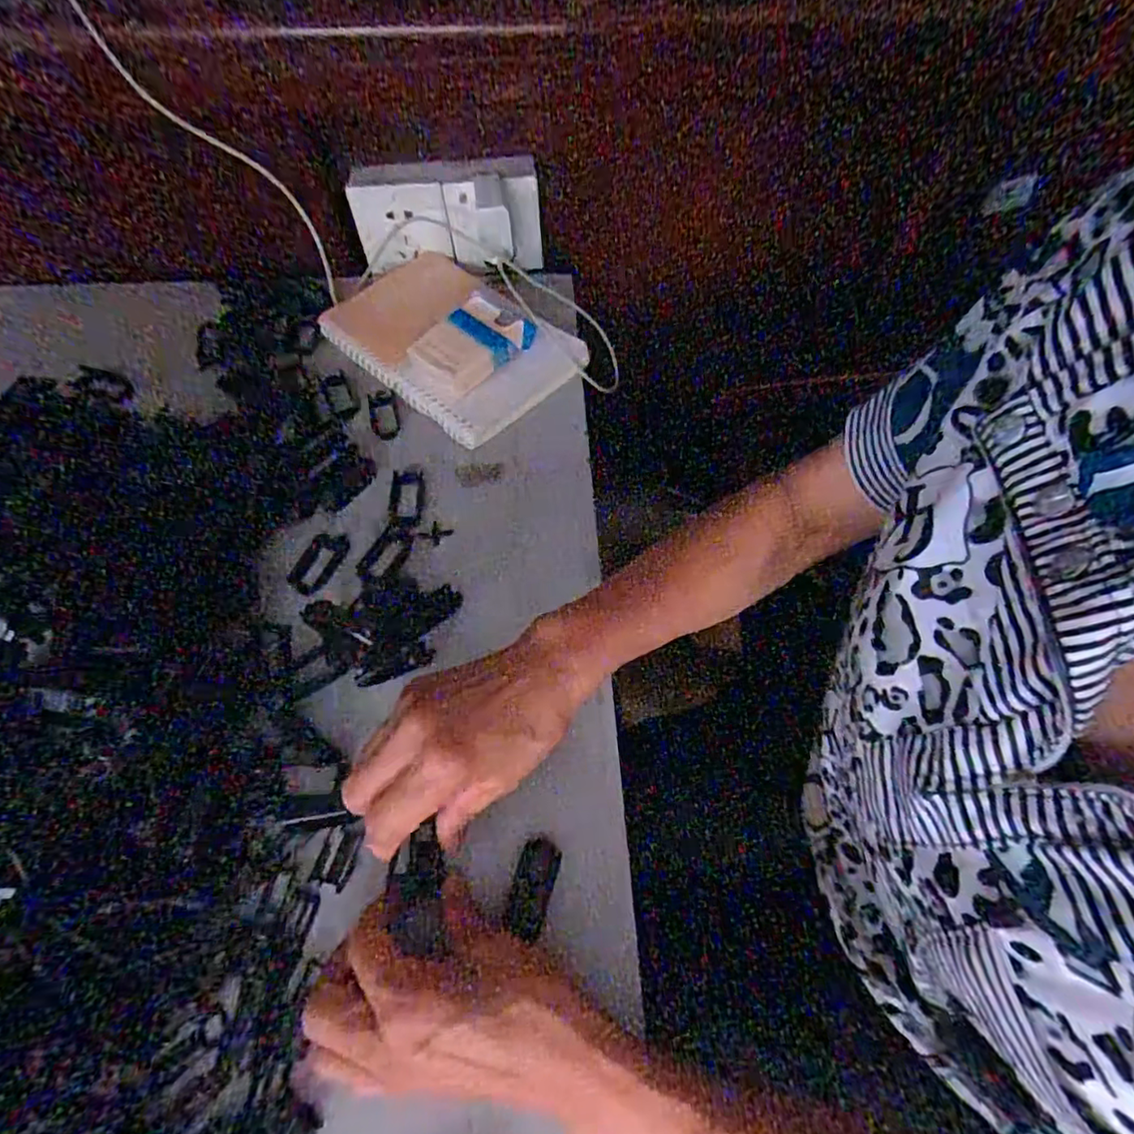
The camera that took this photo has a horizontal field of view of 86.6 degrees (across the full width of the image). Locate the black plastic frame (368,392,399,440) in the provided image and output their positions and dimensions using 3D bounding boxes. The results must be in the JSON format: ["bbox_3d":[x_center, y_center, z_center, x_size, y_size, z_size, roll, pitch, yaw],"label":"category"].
[{"bbox_3d":[-0.152,-0.125,0.497,0.022,0.004,0.054,-16,62,-9],"label":"black plastic frame"}]

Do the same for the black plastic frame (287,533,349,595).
[{"bbox_3d":[-0.175,-0.004,0.422,0.027,0.004,0.050,21,63,12],"label":"black plastic frame"}]

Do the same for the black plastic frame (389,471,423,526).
[{"bbox_3d":[-0.120,-0.053,0.448,0.022,0.004,0.049,-2,61,-1],"label":"black plastic frame"}]

